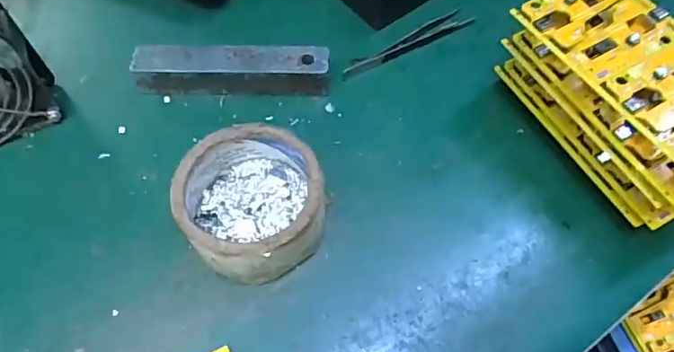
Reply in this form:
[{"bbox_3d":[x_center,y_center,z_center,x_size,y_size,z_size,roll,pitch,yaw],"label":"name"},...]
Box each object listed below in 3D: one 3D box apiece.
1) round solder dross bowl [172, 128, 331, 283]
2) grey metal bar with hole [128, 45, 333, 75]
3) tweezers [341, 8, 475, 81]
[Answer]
[{"bbox_3d":[-0.051,0.016,0.311,0.082,0.045,0.085,-1,60,1],"label":"round solder dross bowl"},{"bbox_3d":[-0.075,-0.079,0.374,0.138,0.023,0.026,0,60,2],"label":"grey metal bar with hole"},{"bbox_3d":[0.053,-0.103,0.400,0.114,0.006,0.020,-27,63,-13],"label":"tweezers"}]

